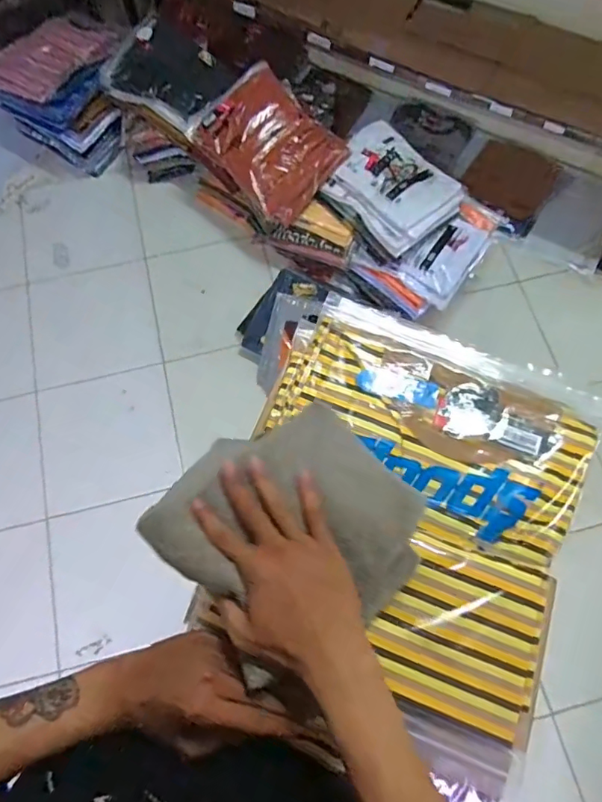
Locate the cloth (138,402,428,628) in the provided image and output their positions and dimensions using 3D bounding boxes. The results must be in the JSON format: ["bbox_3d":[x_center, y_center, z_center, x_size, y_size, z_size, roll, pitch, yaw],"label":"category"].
[{"bbox_3d":[-0.003,0.099,0.449,0.208,0.021,0.197,33,60,19],"label":"cloth"}]

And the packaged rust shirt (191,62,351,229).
[{"bbox_3d":[-0.089,-0.749,1.484,0.383,0.066,0.302,45,99,-1],"label":"packaged rust shirt"}]

